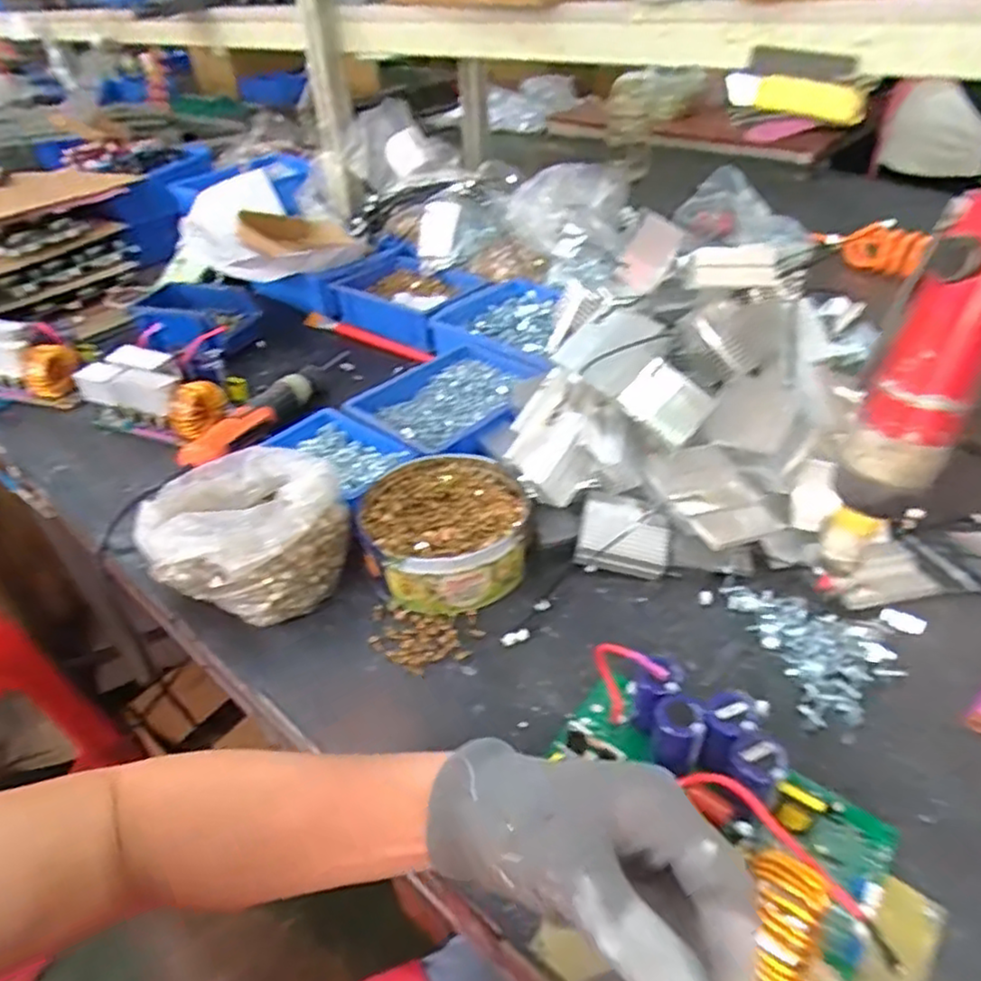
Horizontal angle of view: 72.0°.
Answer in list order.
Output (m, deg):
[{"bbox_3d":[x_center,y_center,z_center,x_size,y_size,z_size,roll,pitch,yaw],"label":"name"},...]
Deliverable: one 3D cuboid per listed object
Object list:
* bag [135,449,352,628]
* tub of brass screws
[{"bbox_3d":[-0.211,0.033,0.586,0.162,0.099,0.146,-18,40,-17],"label":"bag"},{"bbox_3d":[-0.039,0.034,0.607,0.151,0.053,0.156,-3,38,2],"label":"tub of brass screws"}]

